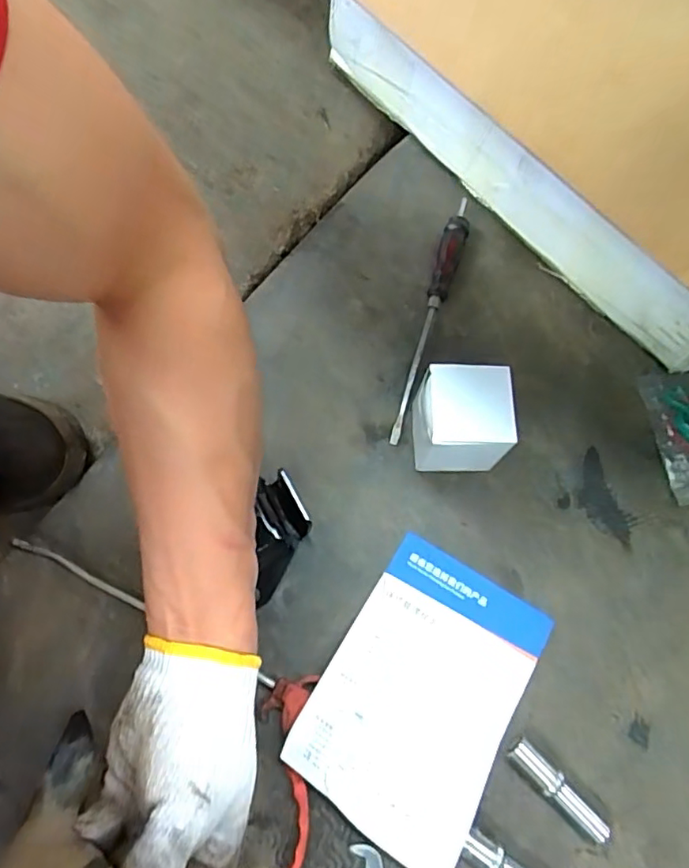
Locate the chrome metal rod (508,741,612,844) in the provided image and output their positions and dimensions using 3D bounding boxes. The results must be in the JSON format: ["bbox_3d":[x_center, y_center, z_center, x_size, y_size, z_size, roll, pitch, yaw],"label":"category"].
[{"bbox_3d":[0.153,0.255,0.407,0.017,0.019,0.077,-41,77,-17],"label":"chrome metal rod"}]

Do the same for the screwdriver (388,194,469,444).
[{"bbox_3d":[0.087,-0.122,0.556,0.023,0.022,0.277,17,69,3],"label":"screwdriver"}]

